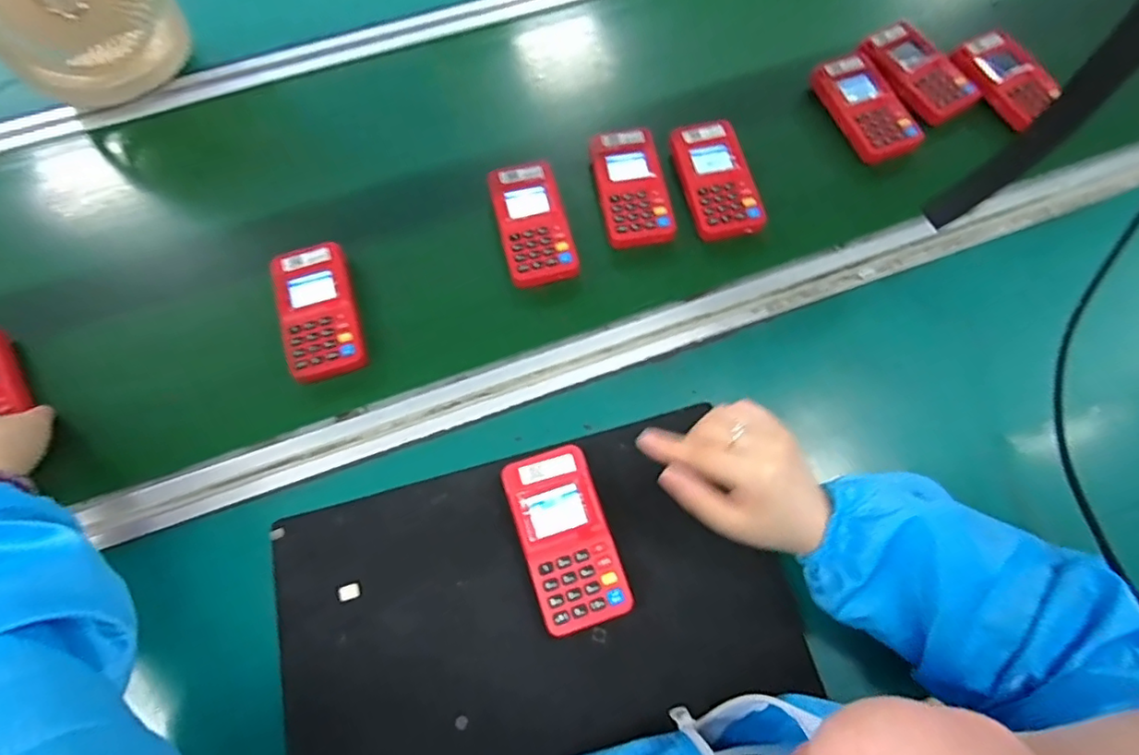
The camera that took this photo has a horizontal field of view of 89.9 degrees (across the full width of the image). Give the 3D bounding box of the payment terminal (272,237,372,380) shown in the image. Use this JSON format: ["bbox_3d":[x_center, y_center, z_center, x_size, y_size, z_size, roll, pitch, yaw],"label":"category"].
[{"bbox_3d":[-0.218,-0.059,0.497,0.064,0.016,0.123,-17,69,-6],"label":"payment terminal"}]

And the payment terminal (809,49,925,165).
[{"bbox_3d":[0.303,-0.279,0.581,0.068,0.019,0.132,-16,69,-6],"label":"payment terminal"}]

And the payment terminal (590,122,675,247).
[{"bbox_3d":[0.059,-0.183,0.547,0.063,0.019,0.121,-10,69,-4],"label":"payment terminal"}]

